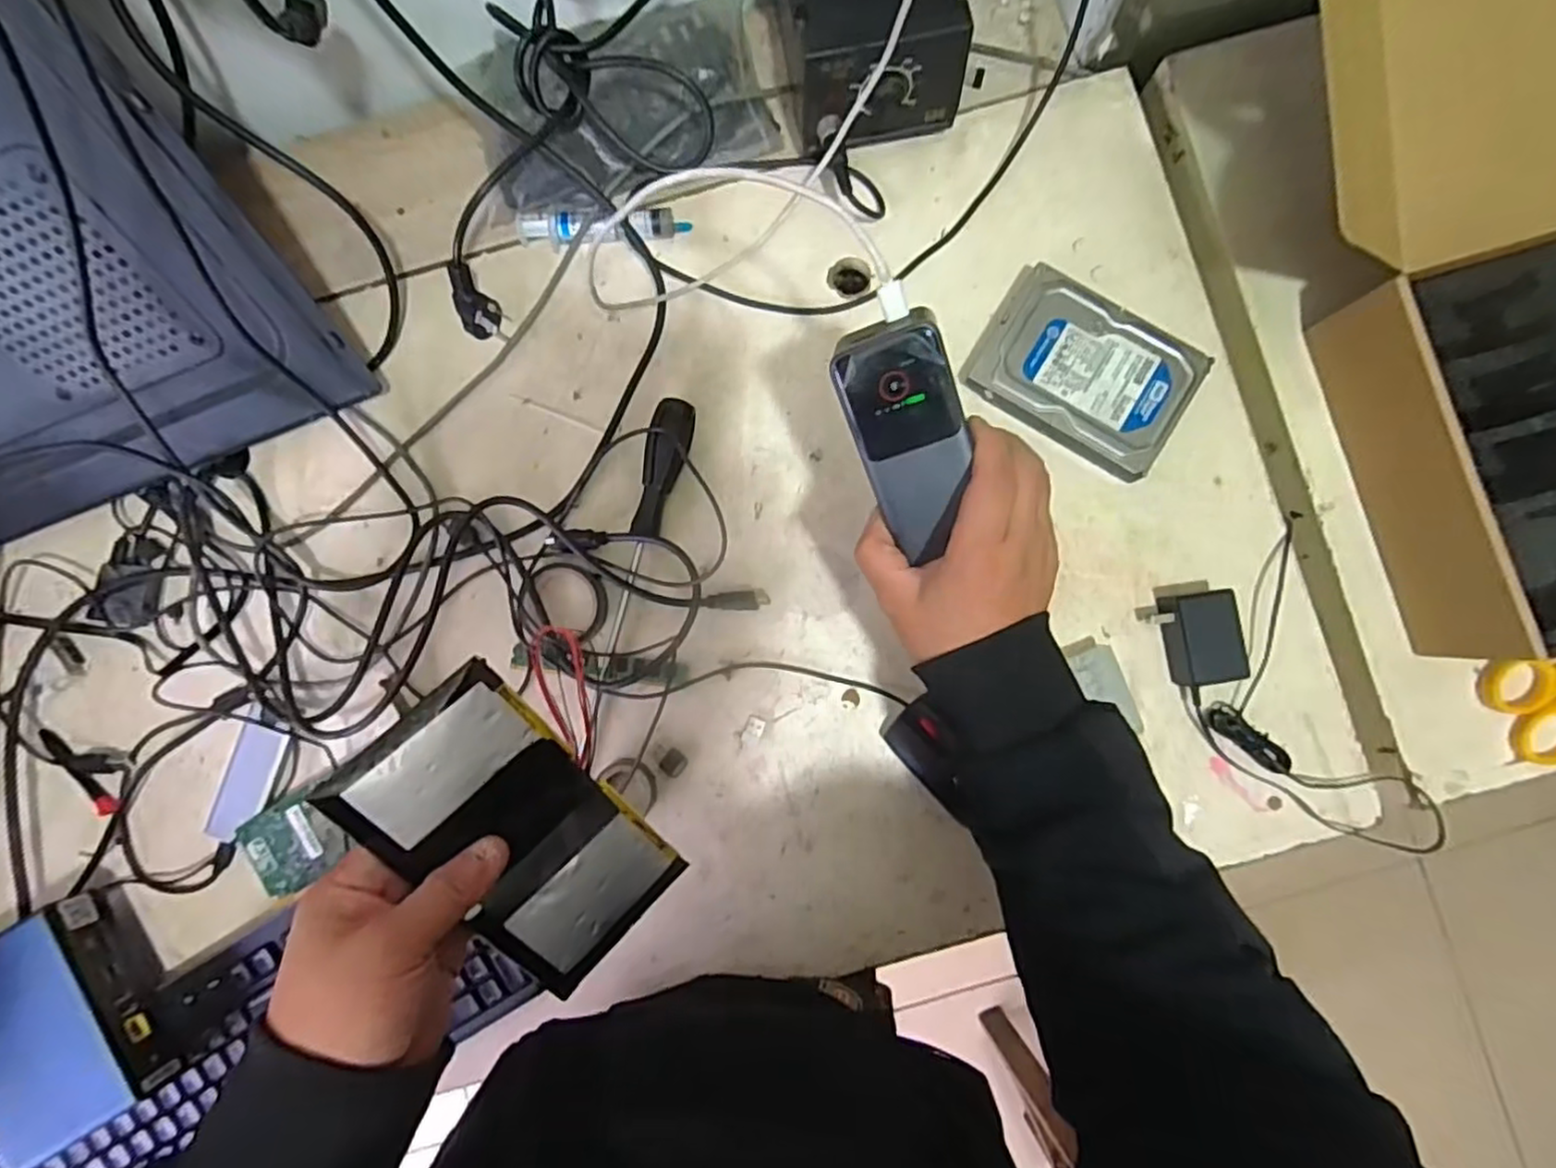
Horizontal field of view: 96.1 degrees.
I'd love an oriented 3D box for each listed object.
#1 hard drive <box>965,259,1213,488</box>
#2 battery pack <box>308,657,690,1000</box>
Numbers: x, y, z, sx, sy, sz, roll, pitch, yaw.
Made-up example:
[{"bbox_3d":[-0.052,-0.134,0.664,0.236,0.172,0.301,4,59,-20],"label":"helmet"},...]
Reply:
[{"bbox_3d":[0.224,-0.157,0.514,0.150,0.027,0.104,32,88,1],"label":"hard drive"},{"bbox_3d":[-0.118,0.116,0.322,0.083,0.009,0.149,-45,113,-16],"label":"battery pack"}]

